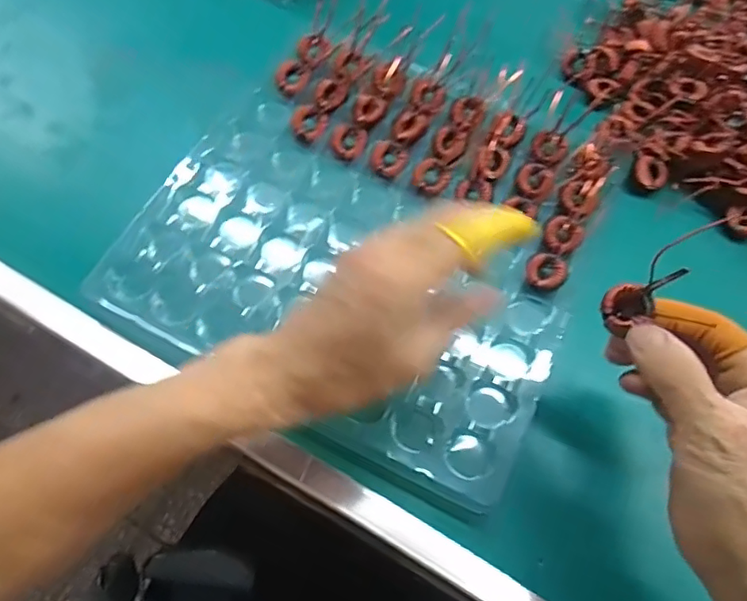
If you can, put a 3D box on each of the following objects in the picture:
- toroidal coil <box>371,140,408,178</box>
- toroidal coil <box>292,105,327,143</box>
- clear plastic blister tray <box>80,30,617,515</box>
[{"bbox_3d":[0.011,-0.103,0.409,0.025,0.006,0.027,1,66,-2],"label":"toroidal coil"},{"bbox_3d":[-0.048,-0.133,0.418,0.025,0.009,0.028,-5,67,-5],"label":"toroidal coil"},{"bbox_3d":[0.002,-0.049,0.386,0.278,0.024,0.269,27,68,9],"label":"clear plastic blister tray"}]

